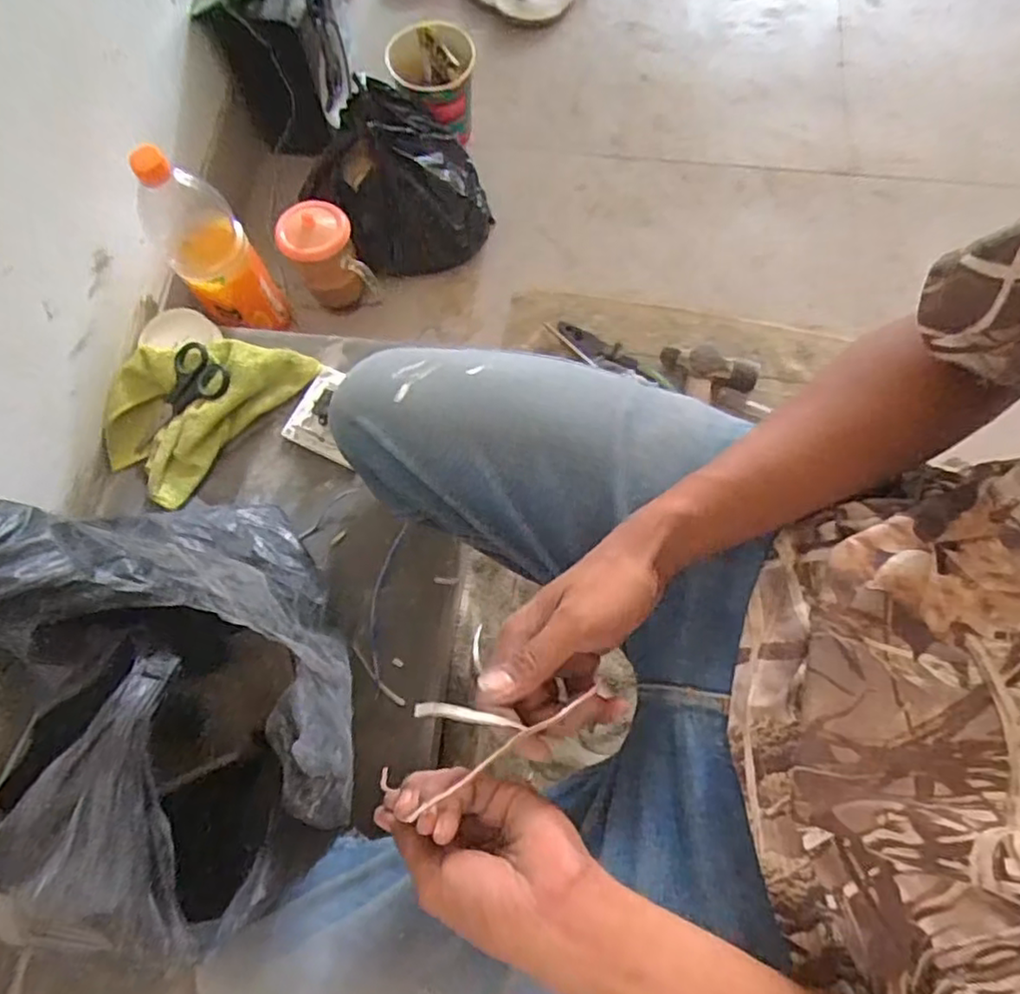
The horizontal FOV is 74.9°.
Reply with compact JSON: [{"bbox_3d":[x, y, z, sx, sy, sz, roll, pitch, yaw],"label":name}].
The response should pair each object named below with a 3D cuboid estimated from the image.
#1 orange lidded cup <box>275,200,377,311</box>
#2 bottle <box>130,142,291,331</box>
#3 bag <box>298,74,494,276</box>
[{"bbox_3d":[-0.212,-0.273,0.768,0.079,0.109,0.081,-29,75,-8],"label":"orange lidded cup"},{"bbox_3d":[-0.318,-0.262,0.702,0.084,0.237,0.092,-34,76,-9],"label":"bottle"},{"bbox_3d":[-0.125,-0.370,0.805,0.190,0.156,0.164,-38,76,-10],"label":"bag"}]

